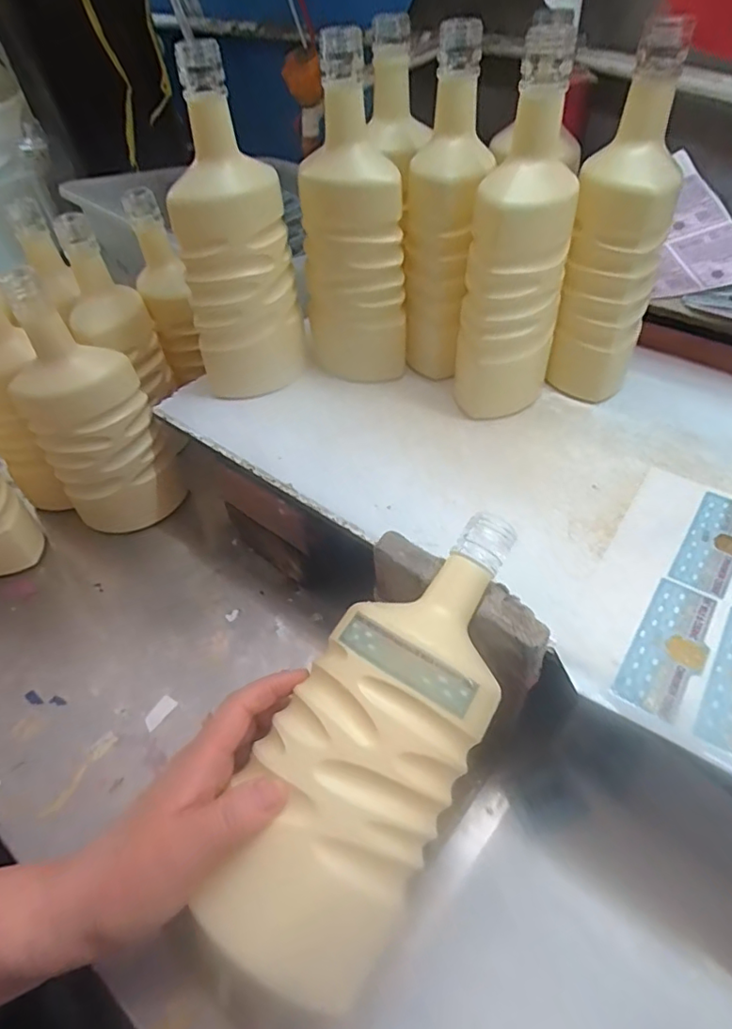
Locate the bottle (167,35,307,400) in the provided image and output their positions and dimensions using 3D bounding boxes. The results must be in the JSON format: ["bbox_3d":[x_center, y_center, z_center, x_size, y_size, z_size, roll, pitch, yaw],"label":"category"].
[{"bbox_3d":[-0.106,-0.202,0.458,0.065,0.222,0.082,17,49,20],"label":"bottle"}]

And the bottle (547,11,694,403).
[{"bbox_3d":[0.192,-0.202,0.434,0.067,0.243,0.067,18,49,21],"label":"bottle"}]

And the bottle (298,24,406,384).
[{"bbox_3d":[-0.015,-0.239,0.480,0.087,0.237,0.099,-4,45,0],"label":"bottle"}]

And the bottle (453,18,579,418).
[{"bbox_3d":[0.111,-0.189,0.424,0.075,0.244,0.068,7,47,10],"label":"bottle"}]

